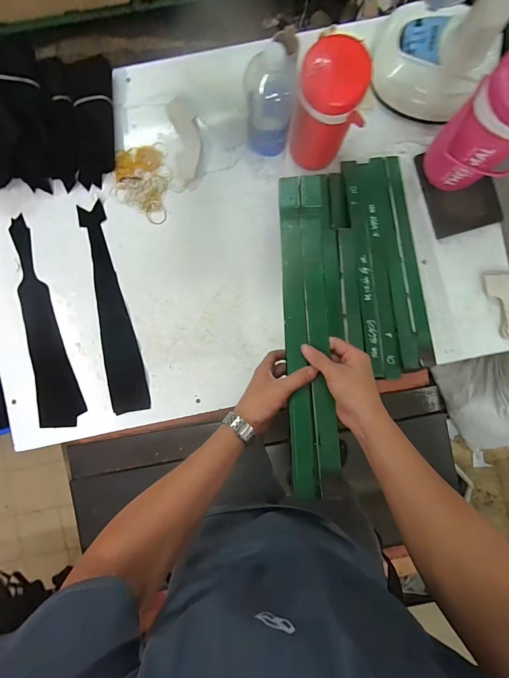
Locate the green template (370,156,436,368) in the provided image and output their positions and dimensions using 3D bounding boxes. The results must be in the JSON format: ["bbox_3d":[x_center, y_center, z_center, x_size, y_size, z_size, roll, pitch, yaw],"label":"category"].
[{"bbox_3d":[0.310,-0.179,0.691,0.068,0.011,0.472,-3,79,1],"label":"green template"}]

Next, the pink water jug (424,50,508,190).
[{"bbox_3d":[0.453,-0.397,0.613,0.132,0.221,0.143,-44,90,-1],"label":"pink water jug"}]

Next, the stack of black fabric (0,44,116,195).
[{"bbox_3d":[-0.489,-0.511,0.722,0.318,0.100,0.315,-4,89,0],"label":"stack of black fabric"}]

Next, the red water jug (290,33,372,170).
[{"bbox_3d":[0.137,-0.439,0.646,0.113,0.235,0.107,6,89,0],"label":"red water jug"}]

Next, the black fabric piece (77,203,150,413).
[{"bbox_3d":[-0.327,-0.072,0.761,0.092,0.006,0.484,-10,88,2],"label":"black fabric piece"}]

